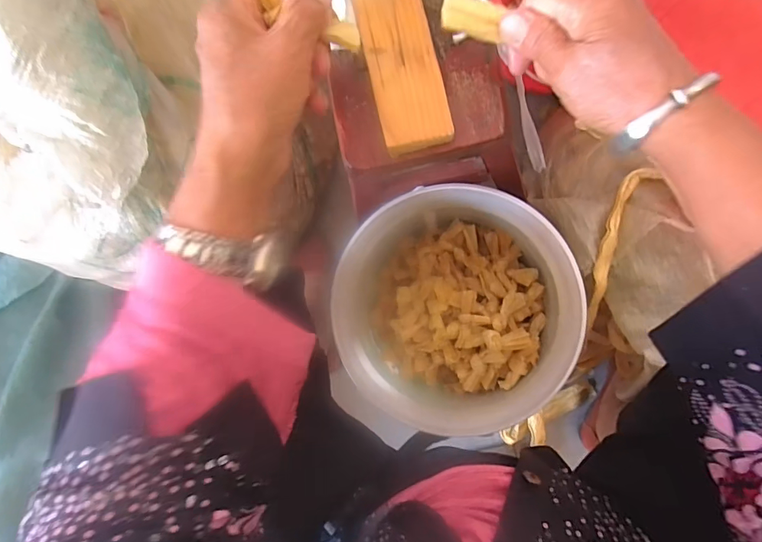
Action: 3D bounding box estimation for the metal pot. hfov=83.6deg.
[{"bbox_3d":[0.081,0.047,0.525,0.252,0.179,0.244,0,80,1],"label":"metal pot"}]

